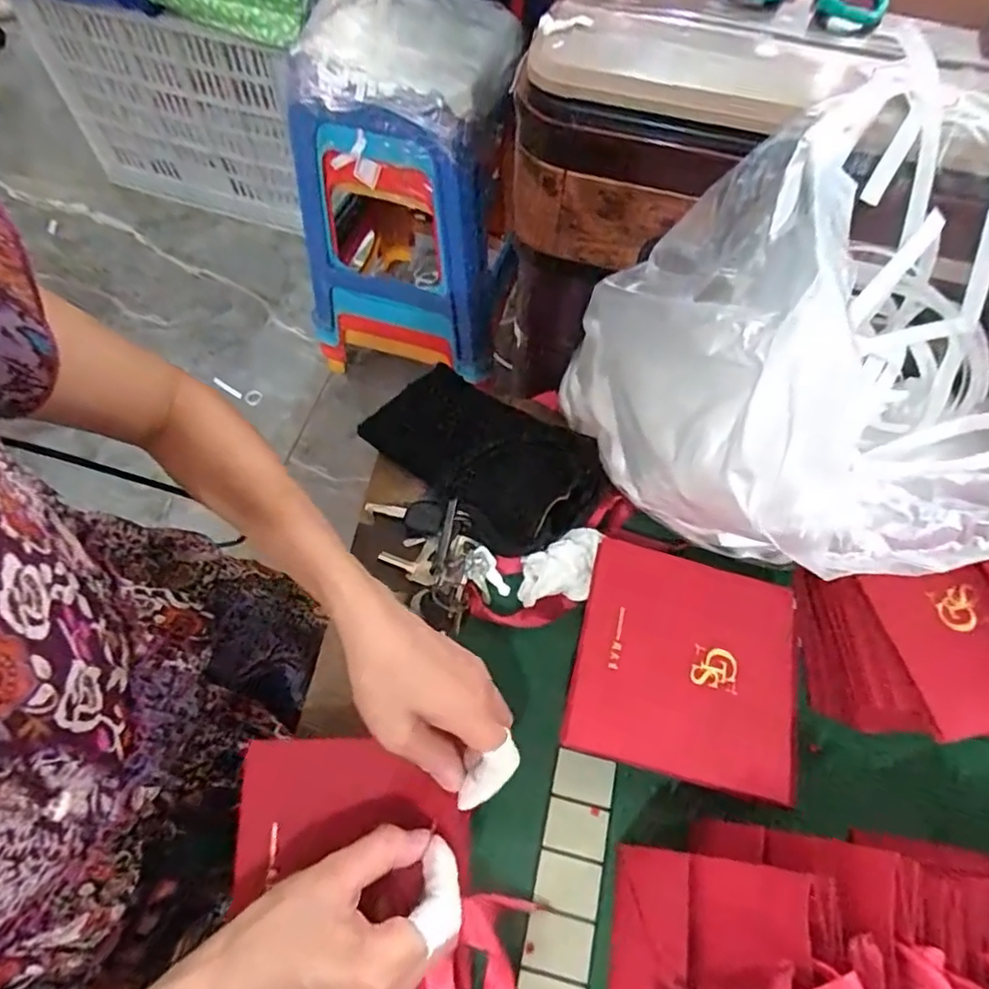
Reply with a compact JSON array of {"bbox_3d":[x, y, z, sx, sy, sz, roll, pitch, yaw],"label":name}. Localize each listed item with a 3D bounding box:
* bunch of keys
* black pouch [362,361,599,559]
[{"bbox_3d":[-0.050,0.044,0.481,0.071,0.024,0.129,-33,67,-17],"label":"bunch of keys"},{"bbox_3d":[-0.007,-0.035,0.507,0.188,0.029,0.114,38,67,18],"label":"black pouch"}]

